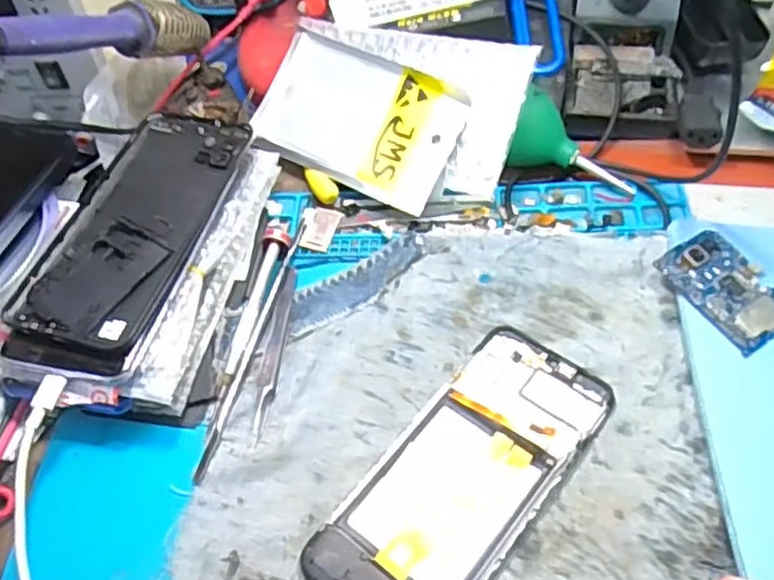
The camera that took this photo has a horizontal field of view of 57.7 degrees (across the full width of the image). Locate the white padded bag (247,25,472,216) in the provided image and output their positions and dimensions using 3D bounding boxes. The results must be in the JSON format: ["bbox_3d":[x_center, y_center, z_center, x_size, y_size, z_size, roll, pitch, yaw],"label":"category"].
[{"bbox_3d":[-0.020,-0.109,0.440,0.140,0.007,0.080,30,92,25],"label":"white padded bag"}]

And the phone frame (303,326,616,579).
[{"bbox_3d":[0.038,0.086,0.329,0.072,0.012,0.157,33,62,25],"label":"phone frame"}]

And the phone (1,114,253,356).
[{"bbox_3d":[-0.137,-0.040,0.391,0.074,0.007,0.165,12,55,13],"label":"phone"}]

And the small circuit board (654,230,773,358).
[{"bbox_3d":[0.180,-0.001,0.371,0.047,0.009,0.065,-28,56,-16],"label":"small circuit board"}]

